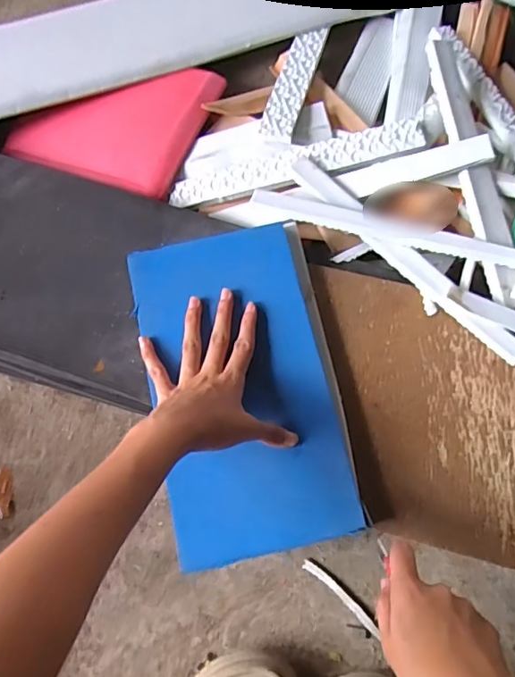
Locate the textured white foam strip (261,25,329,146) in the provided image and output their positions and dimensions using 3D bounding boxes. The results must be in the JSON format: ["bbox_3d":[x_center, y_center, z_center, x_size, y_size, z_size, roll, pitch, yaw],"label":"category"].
[{"bbox_3d":[0.044,-0.295,0.597,0.038,0.009,0.202,13,60,6],"label":"textured white foam strip"}]

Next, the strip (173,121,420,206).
[{"bbox_3d":[0.035,-0.180,0.546,0.262,0.009,0.038,-11,71,13],"label":"strip"}]

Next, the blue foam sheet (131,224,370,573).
[{"bbox_3d":[-0.011,0.037,0.462,0.159,0.020,0.277,-13,72,-2],"label":"blue foam sheet"}]

